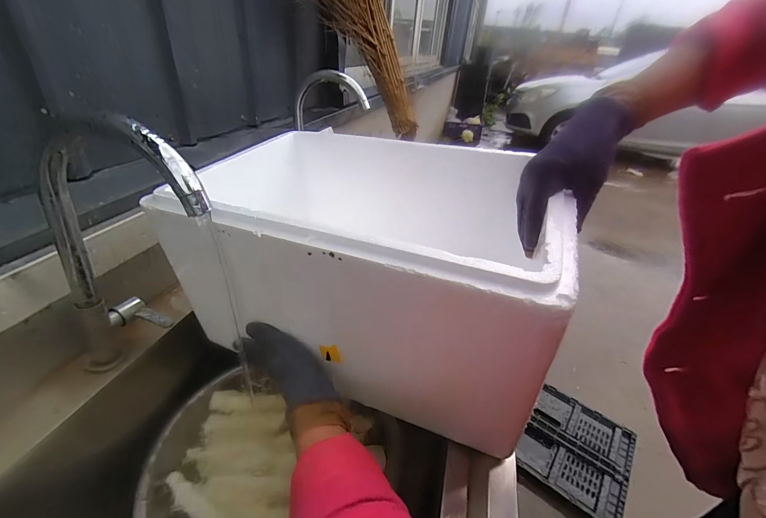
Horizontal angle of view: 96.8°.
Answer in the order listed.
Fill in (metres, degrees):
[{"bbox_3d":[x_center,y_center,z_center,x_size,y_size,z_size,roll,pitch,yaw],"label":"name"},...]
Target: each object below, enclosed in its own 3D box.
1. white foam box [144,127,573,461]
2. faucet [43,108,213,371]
[{"bbox_3d":[-0.020,-0.012,0.448,0.425,0.232,0.283,17,35,16],"label":"white foam box"},{"bbox_3d":[-0.269,0.011,0.357,0.198,0.302,0.083,17,35,16],"label":"faucet"}]

